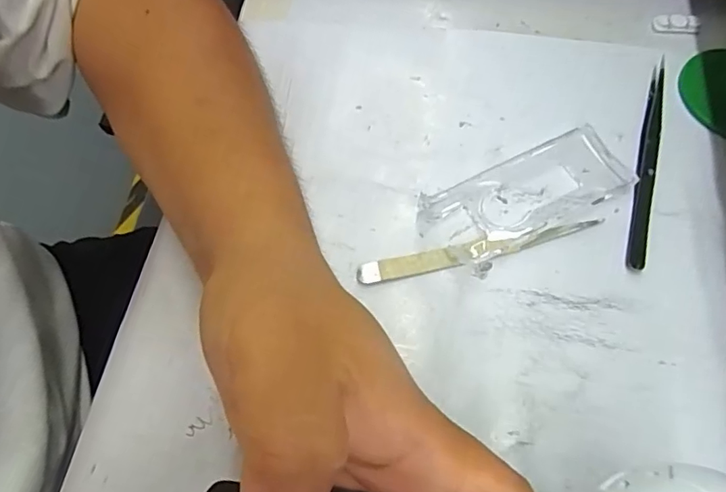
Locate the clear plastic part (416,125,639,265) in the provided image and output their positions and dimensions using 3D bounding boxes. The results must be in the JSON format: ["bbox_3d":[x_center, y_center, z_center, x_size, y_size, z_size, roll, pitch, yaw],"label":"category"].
[{"bbox_3d":[0.085,-0.027,0.270,0.110,0.004,0.045,-23,66,-9],"label":"clear plastic part"}]

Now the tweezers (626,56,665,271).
[{"bbox_3d":[0.154,-0.047,0.278,0.009,0.006,0.131,16,66,9],"label":"tweezers"}]

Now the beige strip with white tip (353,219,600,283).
[{"bbox_3d":[0.059,0.002,0.258,0.123,0.004,0.011,-12,65,-4],"label":"beige strip with white tip"}]

